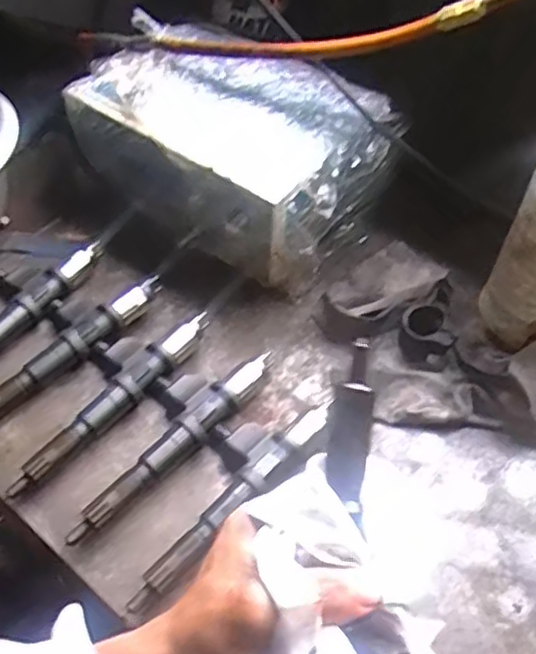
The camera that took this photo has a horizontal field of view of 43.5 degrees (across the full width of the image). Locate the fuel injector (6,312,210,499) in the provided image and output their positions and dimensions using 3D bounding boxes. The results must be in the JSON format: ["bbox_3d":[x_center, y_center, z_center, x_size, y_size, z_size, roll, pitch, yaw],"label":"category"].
[{"bbox_3d":[-0.134,0.047,0.546,0.059,0.023,0.203,35,59,23],"label":"fuel injector"}]

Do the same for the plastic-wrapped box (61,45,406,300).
[{"bbox_3d":[-0.028,-0.176,0.659,0.260,0.120,0.189,33,59,22],"label":"plastic-wrapped box"}]

